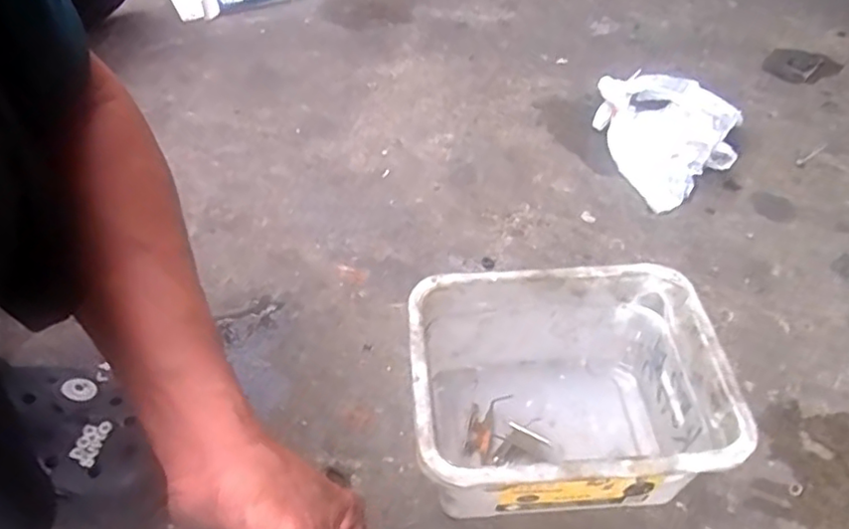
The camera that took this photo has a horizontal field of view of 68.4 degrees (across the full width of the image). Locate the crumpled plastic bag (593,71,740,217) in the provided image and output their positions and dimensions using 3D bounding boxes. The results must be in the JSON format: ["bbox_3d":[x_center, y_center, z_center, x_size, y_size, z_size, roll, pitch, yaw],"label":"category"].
[{"bbox_3d":[0.261,-0.134,0.656,0.112,0.063,0.159,-7,50,-6],"label":"crumpled plastic bag"}]

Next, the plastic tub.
[{"bbox_3d":[0.087,0.093,0.421,0.190,0.110,0.143,-3,50,-2],"label":"plastic tub"}]

